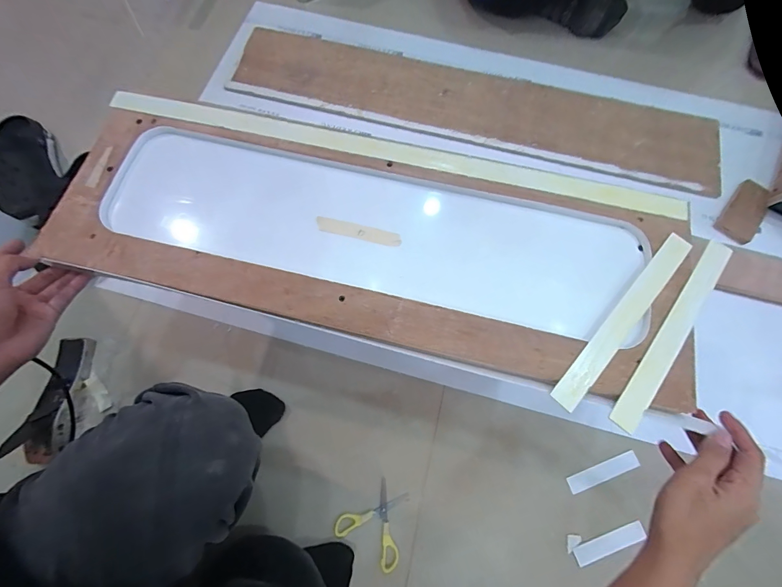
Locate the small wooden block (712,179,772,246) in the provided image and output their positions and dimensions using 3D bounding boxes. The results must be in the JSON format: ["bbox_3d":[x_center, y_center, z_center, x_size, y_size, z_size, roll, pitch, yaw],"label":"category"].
[{"bbox_3d":[0.735,-0.173,0.691,0.065,0.014,0.154,38,77,10],"label":"small wooden block"}]

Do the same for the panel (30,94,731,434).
[{"bbox_3d":[-0.014,-0.068,0.395,0.720,0.046,0.255,14,74,5],"label":"panel"}]

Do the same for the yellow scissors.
[{"bbox_3d":[-0.019,0.365,0.539,0.109,0.010,0.105,31,76,8],"label":"yellow scissors"}]

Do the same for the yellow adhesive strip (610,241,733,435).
[{"bbox_3d":[0.295,0.040,0.346,0.027,0.006,0.236,37,76,11],"label":"yellow adhesive strip"}]

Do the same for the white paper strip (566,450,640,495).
[{"bbox_3d":[0.358,0.301,0.563,0.127,0.005,0.027,-18,75,-6],"label":"white paper strip"}]

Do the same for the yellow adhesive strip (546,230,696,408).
[{"bbox_3d":[0.245,0.024,0.348,0.025,0.005,0.235,42,78,11],"label":"yellow adhesive strip"}]

